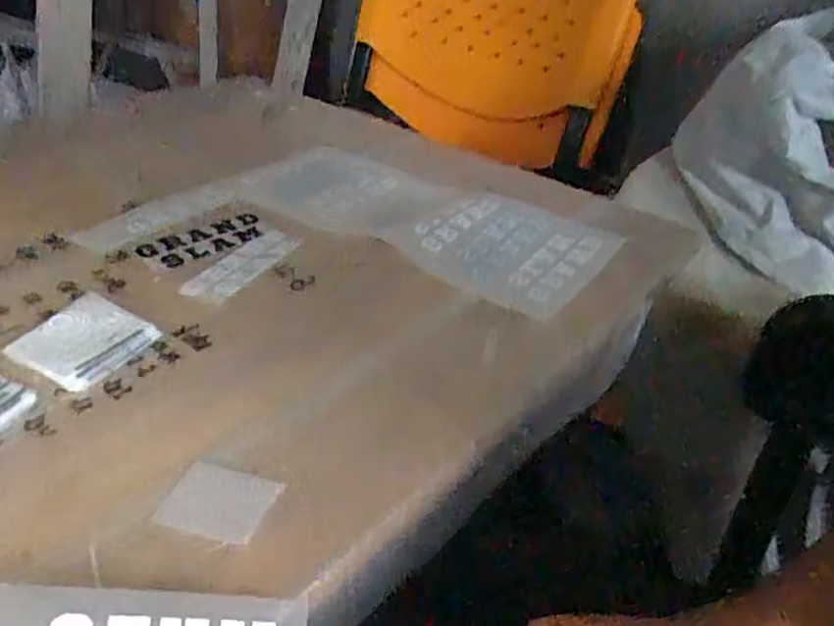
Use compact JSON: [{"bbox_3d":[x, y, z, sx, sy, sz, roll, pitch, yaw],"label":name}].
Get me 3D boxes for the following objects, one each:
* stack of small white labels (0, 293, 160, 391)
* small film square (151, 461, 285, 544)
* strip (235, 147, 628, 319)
[{"bbox_3d":[-0.180,0.014,0.357,0.062,0.009,0.058,22,39,23],"label":"stack of small white labels"},{"bbox_3d":[-0.082,0.079,0.277,0.041,0.004,0.031,10,36,8],"label":"small film square"},{"bbox_3d":[0.006,-0.071,0.492,0.257,0.011,0.127,23,41,21],"label":"strip"}]

